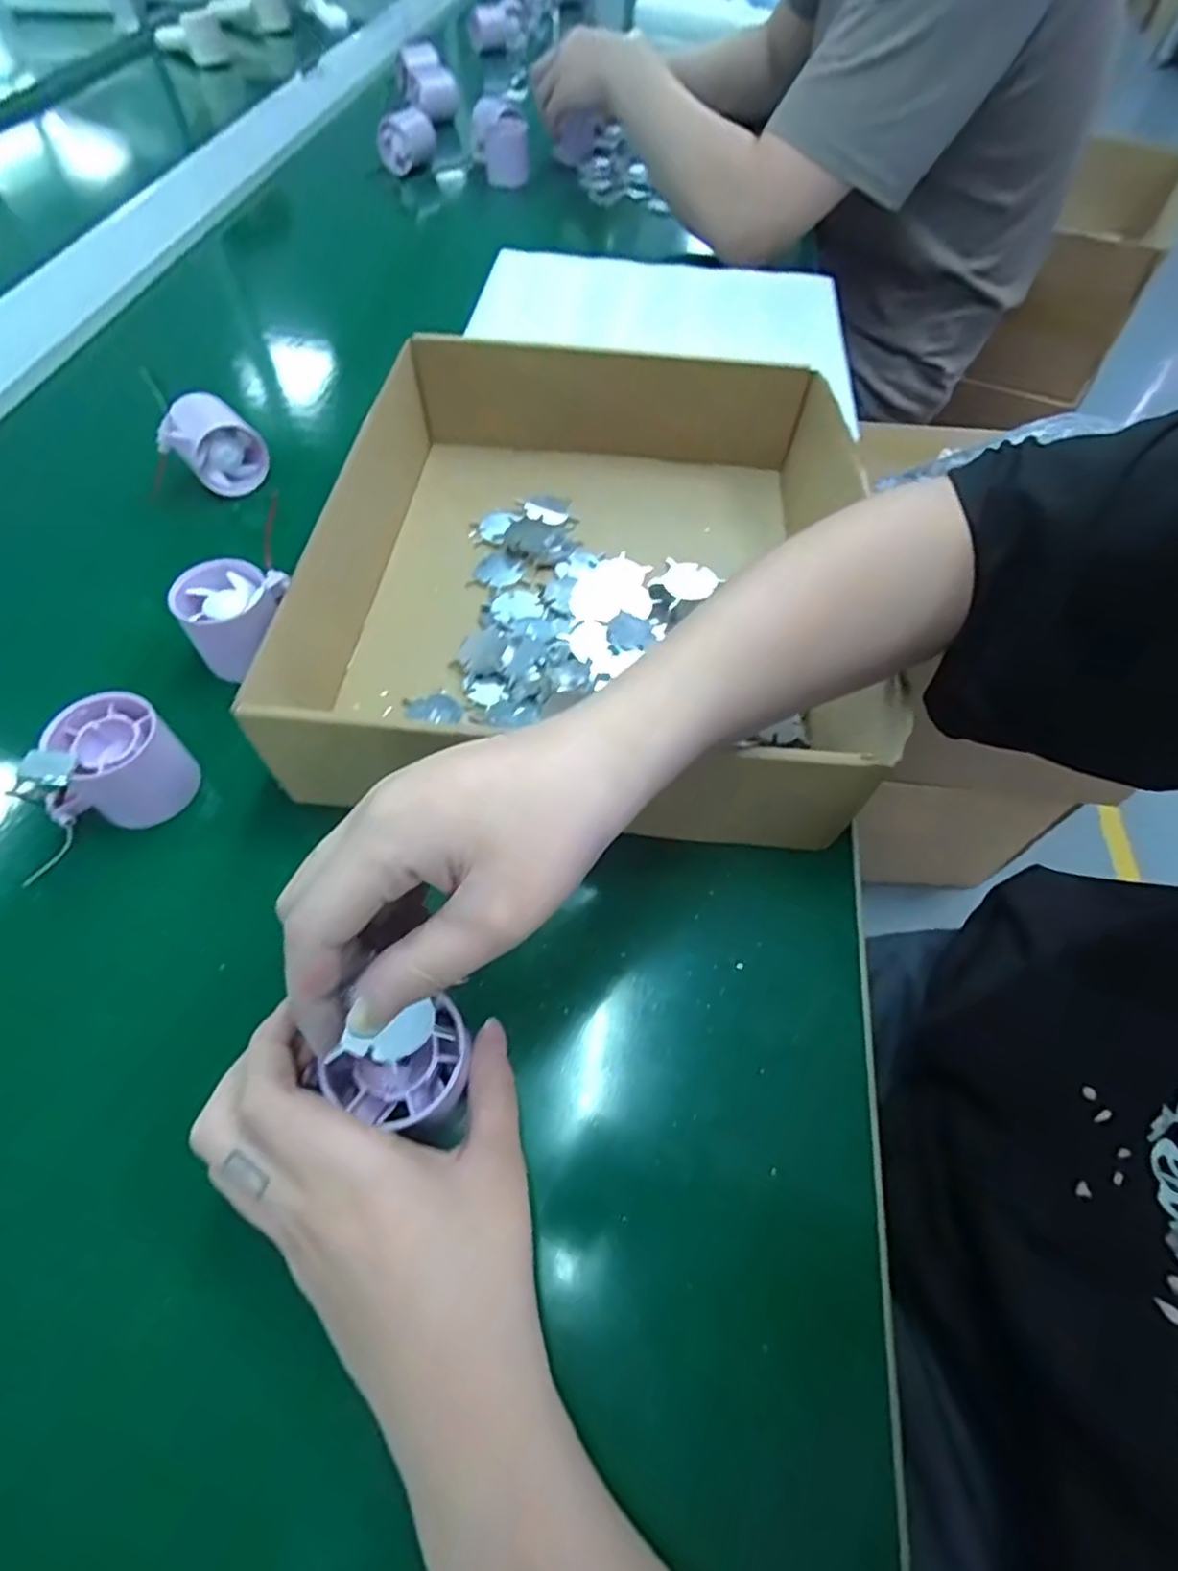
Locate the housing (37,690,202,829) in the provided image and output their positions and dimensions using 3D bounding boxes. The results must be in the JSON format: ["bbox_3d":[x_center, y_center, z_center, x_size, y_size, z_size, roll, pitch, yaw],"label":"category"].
[{"bbox_3d":[-0.250,-0.012,0.360,0.060,0.046,0.054,-11,59,-7],"label":"housing"}]

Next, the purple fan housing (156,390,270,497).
[{"bbox_3d":[-0.290,-0.258,0.513,0.053,0.052,0.061,40,66,21],"label":"purple fan housing"}]

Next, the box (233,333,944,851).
[{"bbox_3d":[0.007,-0.140,0.416,0.301,0.084,0.342,4,58,2],"label":"box"}]

